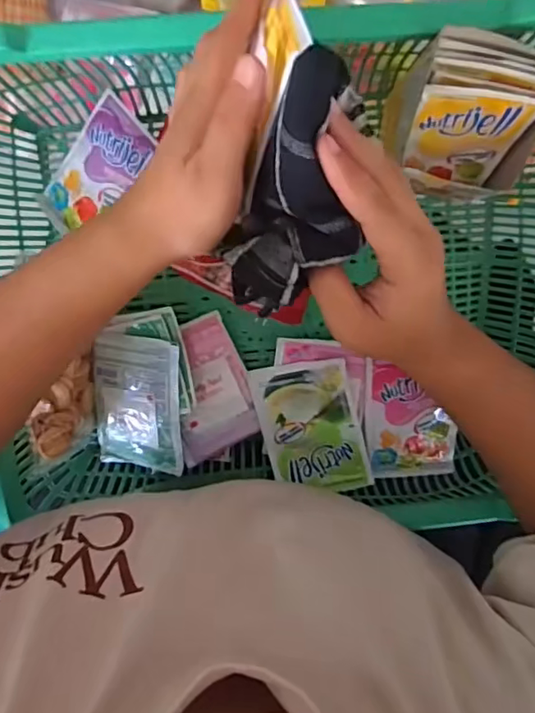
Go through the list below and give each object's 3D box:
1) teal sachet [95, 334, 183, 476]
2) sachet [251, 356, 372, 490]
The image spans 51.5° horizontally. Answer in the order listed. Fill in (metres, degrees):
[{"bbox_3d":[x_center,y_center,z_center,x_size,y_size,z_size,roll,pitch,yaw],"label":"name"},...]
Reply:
[{"bbox_3d":[-0.104,0.041,0.447,0.077,0.017,0.118,9,110,18],"label":"teal sachet"},{"bbox_3d":[0.036,0.059,0.445,0.076,0.016,0.108,-14,97,0],"label":"sachet"}]

